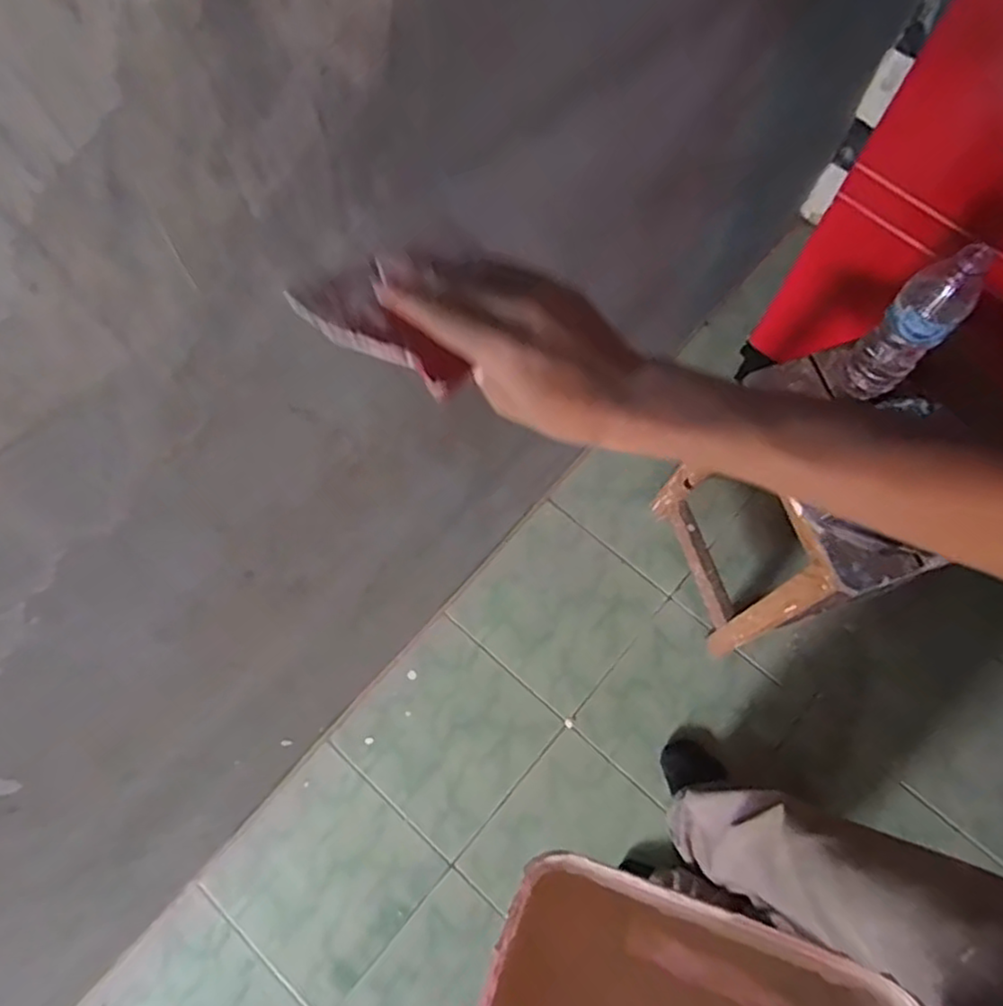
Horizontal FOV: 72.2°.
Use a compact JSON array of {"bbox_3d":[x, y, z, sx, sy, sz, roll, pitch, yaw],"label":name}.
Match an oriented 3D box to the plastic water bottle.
[{"bbox_3d":[0.443,-0.190,0.741,0.068,0.213,0.063,42,75,13],"label":"plastic water bottle"}]

